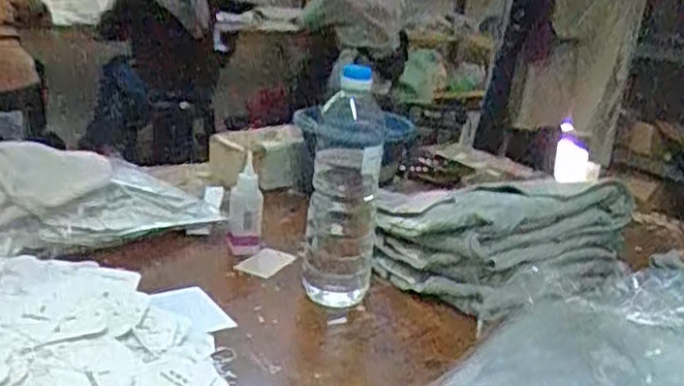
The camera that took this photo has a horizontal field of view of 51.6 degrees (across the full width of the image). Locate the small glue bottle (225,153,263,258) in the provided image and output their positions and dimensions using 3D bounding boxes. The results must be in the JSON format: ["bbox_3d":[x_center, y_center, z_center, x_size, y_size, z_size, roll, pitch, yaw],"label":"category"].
[{"bbox_3d":[-0.127,0.020,0.934,0.045,0.128,0.048,3,18,-7],"label":"small glue bottle"}]

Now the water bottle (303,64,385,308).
[{"bbox_3d":[0.003,0.002,0.806,0.073,0.269,0.077,5,18,-2],"label":"water bottle"}]

